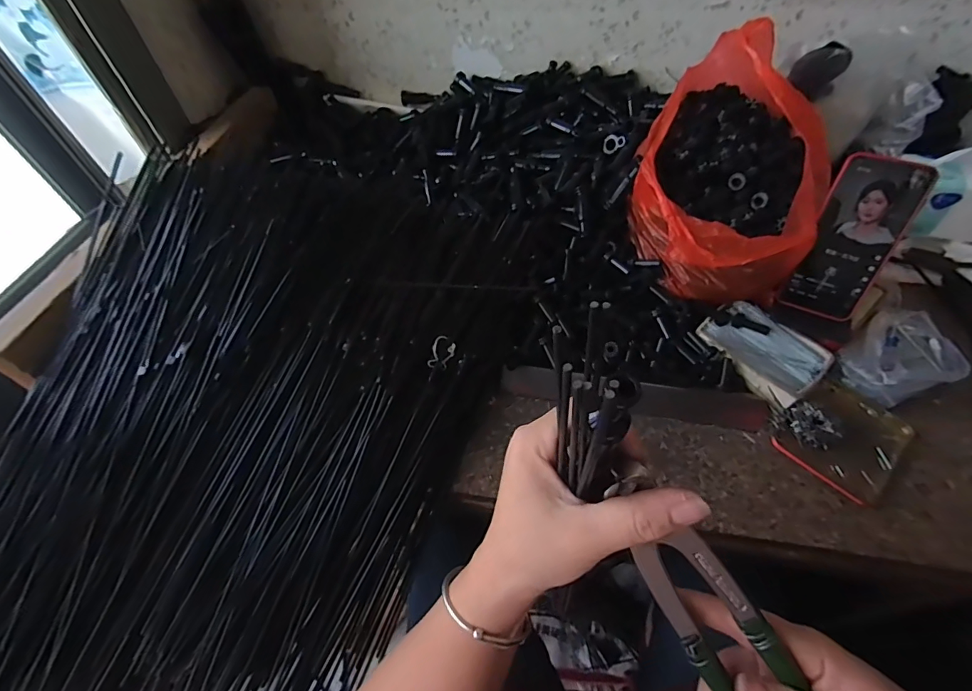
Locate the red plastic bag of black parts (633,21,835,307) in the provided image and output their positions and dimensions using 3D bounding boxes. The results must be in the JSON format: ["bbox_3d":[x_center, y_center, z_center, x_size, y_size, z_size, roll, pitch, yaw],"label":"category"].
[{"bbox_3d":[0.291,-0.203,0.543,0.191,0.200,0.284,17,57,15],"label":"red plastic bag of black parts"}]

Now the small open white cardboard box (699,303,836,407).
[{"bbox_3d":[0.319,0.002,0.515,0.084,0.025,0.123,-36,60,-21],"label":"small open white cardboard box"}]

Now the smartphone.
[{"bbox_3d":[0.386,-0.109,0.469,0.074,0.162,0.010,21,26,18],"label":"smartphone"}]

